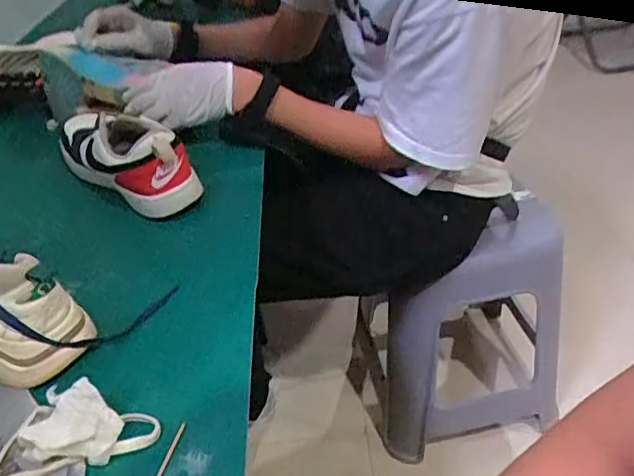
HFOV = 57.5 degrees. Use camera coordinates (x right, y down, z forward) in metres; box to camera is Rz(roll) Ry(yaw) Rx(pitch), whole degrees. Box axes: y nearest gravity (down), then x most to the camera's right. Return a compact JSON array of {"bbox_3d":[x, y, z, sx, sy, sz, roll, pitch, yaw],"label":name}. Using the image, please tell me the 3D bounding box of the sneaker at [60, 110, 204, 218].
[{"bbox_3d":[-0.235,-0.107,0.701,0.079,0.088,0.247,-33,44,-32],"label":"sneaker"}]

